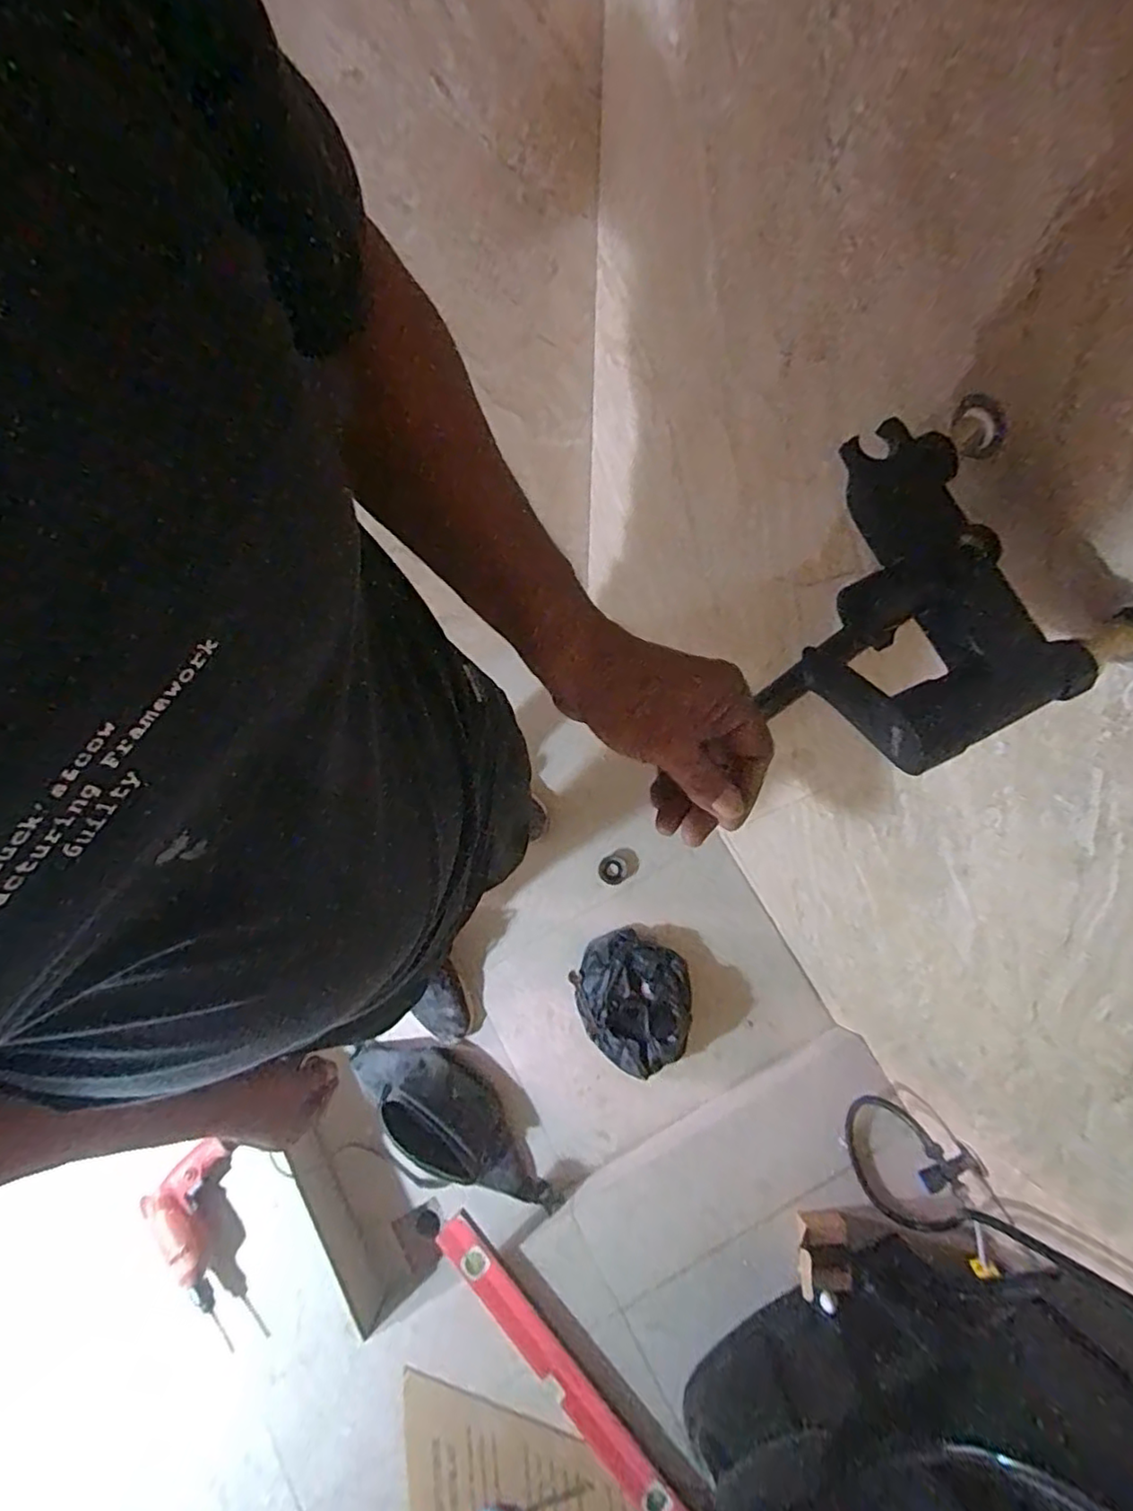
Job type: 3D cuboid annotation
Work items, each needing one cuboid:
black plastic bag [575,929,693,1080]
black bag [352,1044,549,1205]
[{"bbox_3d":[0.131,0.496,1.288,0.234,0.088,0.253,16,79,4],"label":"black plastic bag"},{"bbox_3d":[-0.216,0.693,1.215,0.442,0.081,0.162,35,81,8],"label":"black bag"}]

